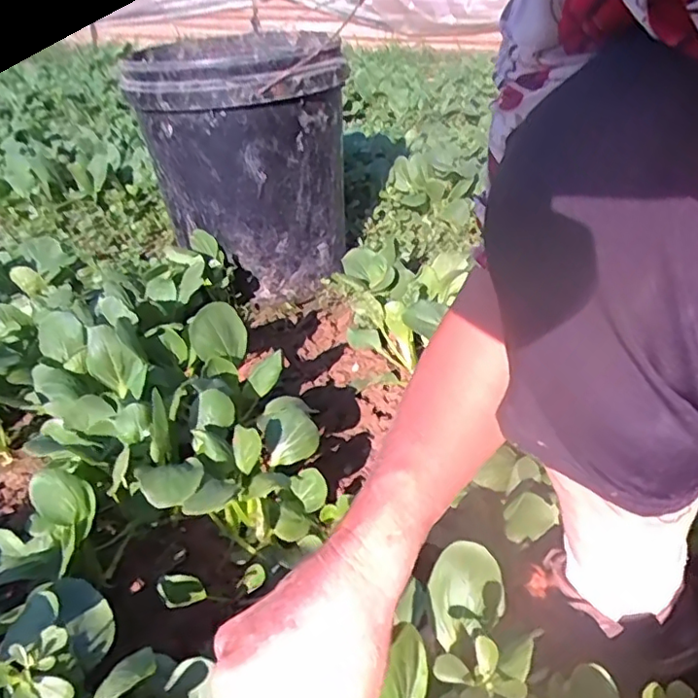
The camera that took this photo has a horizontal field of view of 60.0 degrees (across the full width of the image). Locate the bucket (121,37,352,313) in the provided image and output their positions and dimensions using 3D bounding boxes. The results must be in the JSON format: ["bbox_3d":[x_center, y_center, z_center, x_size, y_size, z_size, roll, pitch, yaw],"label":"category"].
[{"bbox_3d":[-0.177,-0.325,1.059,0.303,0.363,0.383,-5,31,-8],"label":"bucket"}]

